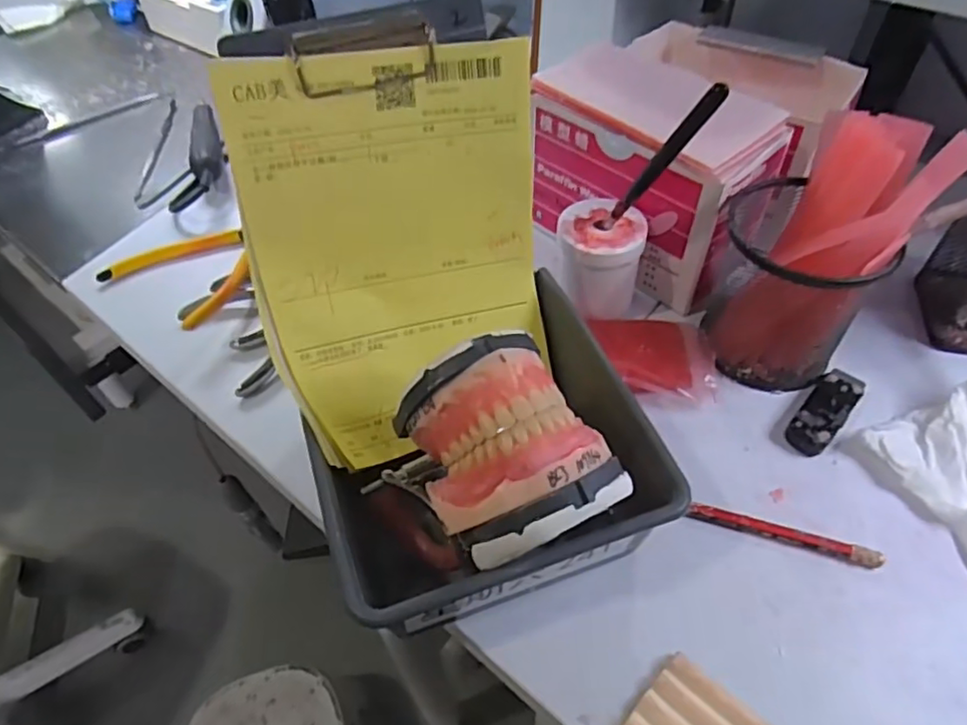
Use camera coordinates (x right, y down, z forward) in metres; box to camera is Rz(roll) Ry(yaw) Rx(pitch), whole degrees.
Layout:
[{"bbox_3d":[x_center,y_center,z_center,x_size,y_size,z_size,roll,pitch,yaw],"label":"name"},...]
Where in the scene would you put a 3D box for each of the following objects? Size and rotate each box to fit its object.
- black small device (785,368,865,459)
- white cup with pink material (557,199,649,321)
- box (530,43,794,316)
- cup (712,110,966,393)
[{"bbox_3d":[0.201,0.029,0.369,0.023,0.015,0.061,32,59,27],"label":"black small device"},{"bbox_3d":[0.076,-0.067,0.416,0.053,0.063,0.050,-2,50,2],"label":"white cup with pink material"},{"bbox_3d":[0.116,-0.137,0.431,0.105,0.126,0.171,-33,55,-22],"label":"box"},{"bbox_3d":[0.186,-0.059,0.362,0.089,0.136,0.096,-2,50,2],"label":"cup"}]

